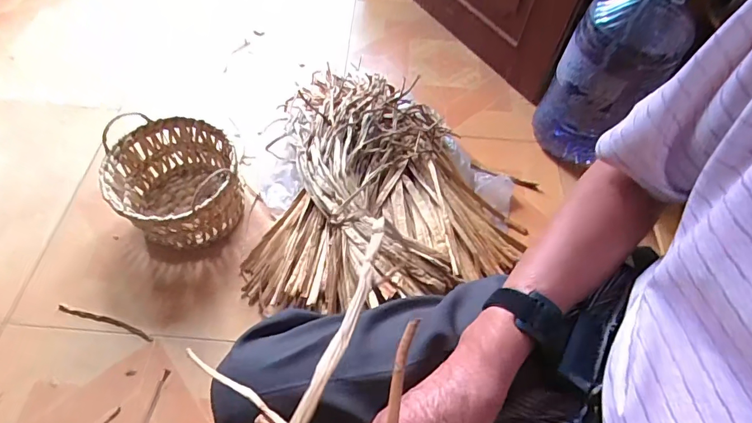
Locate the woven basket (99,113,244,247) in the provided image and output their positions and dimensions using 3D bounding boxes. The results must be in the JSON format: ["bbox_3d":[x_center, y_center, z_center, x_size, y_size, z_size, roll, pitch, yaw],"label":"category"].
[{"bbox_3d":[-0.431,-0.054,0.968,0.260,0.172,0.246,2,57,-4],"label":"woven basket"}]

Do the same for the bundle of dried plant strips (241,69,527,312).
[{"bbox_3d":[0.045,-0.075,1.022,0.593,0.176,0.685,8,57,0],"label":"bundle of dried plant strips"}]

